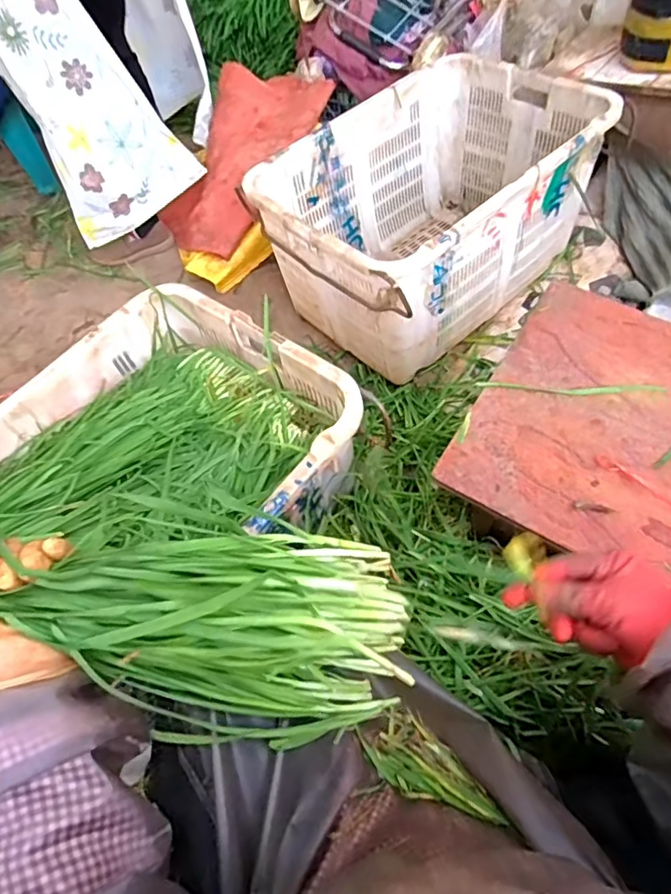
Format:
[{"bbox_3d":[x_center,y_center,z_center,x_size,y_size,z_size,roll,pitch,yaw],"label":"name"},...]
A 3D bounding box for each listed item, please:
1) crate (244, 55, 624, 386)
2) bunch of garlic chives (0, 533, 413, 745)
[{"bbox_3d":[0.216,-0.535,1.240,0.476,0.413,0.738,39,70,22],"label":"crate"},{"bbox_3d":[-0.180,0.106,0.385,0.496,0.090,0.154,15,60,-12],"label":"bunch of garlic chives"}]

